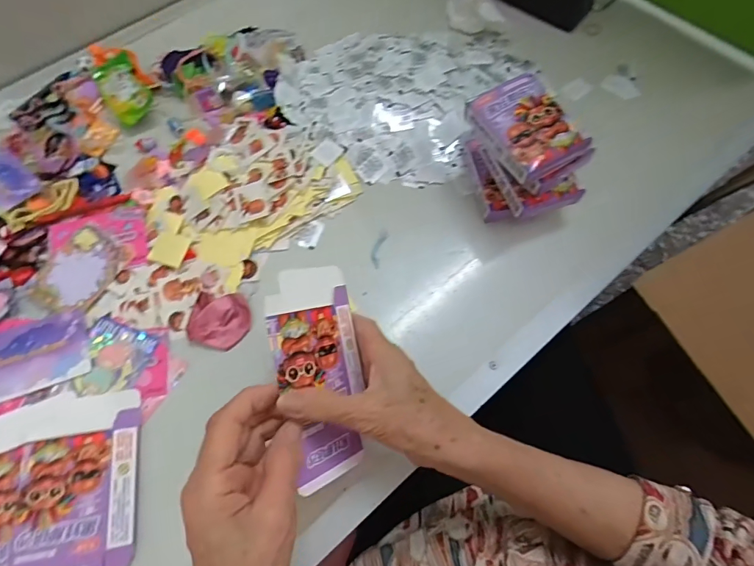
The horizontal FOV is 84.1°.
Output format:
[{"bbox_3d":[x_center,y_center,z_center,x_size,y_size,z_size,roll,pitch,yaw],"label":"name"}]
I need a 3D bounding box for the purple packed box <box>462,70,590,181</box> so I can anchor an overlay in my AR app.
[{"bbox_3d":[0.129,-0.138,0.370,0.067,0.027,0.090,-27,70,-11],"label":"purple packed box"}]

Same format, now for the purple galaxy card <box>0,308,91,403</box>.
[{"bbox_3d":[-0.301,0.063,0.368,0.086,0.006,0.062,-19,71,-15],"label":"purple galaxy card"}]

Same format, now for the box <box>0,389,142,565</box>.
[{"bbox_3d":[-0.250,0.165,0.323,0.126,0.005,0.154,-16,68,-7],"label":"box"}]

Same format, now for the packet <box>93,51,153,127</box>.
[{"bbox_3d":[-0.284,-0.215,0.473,0.046,0.026,0.077,-30,71,-12],"label":"packet"}]

